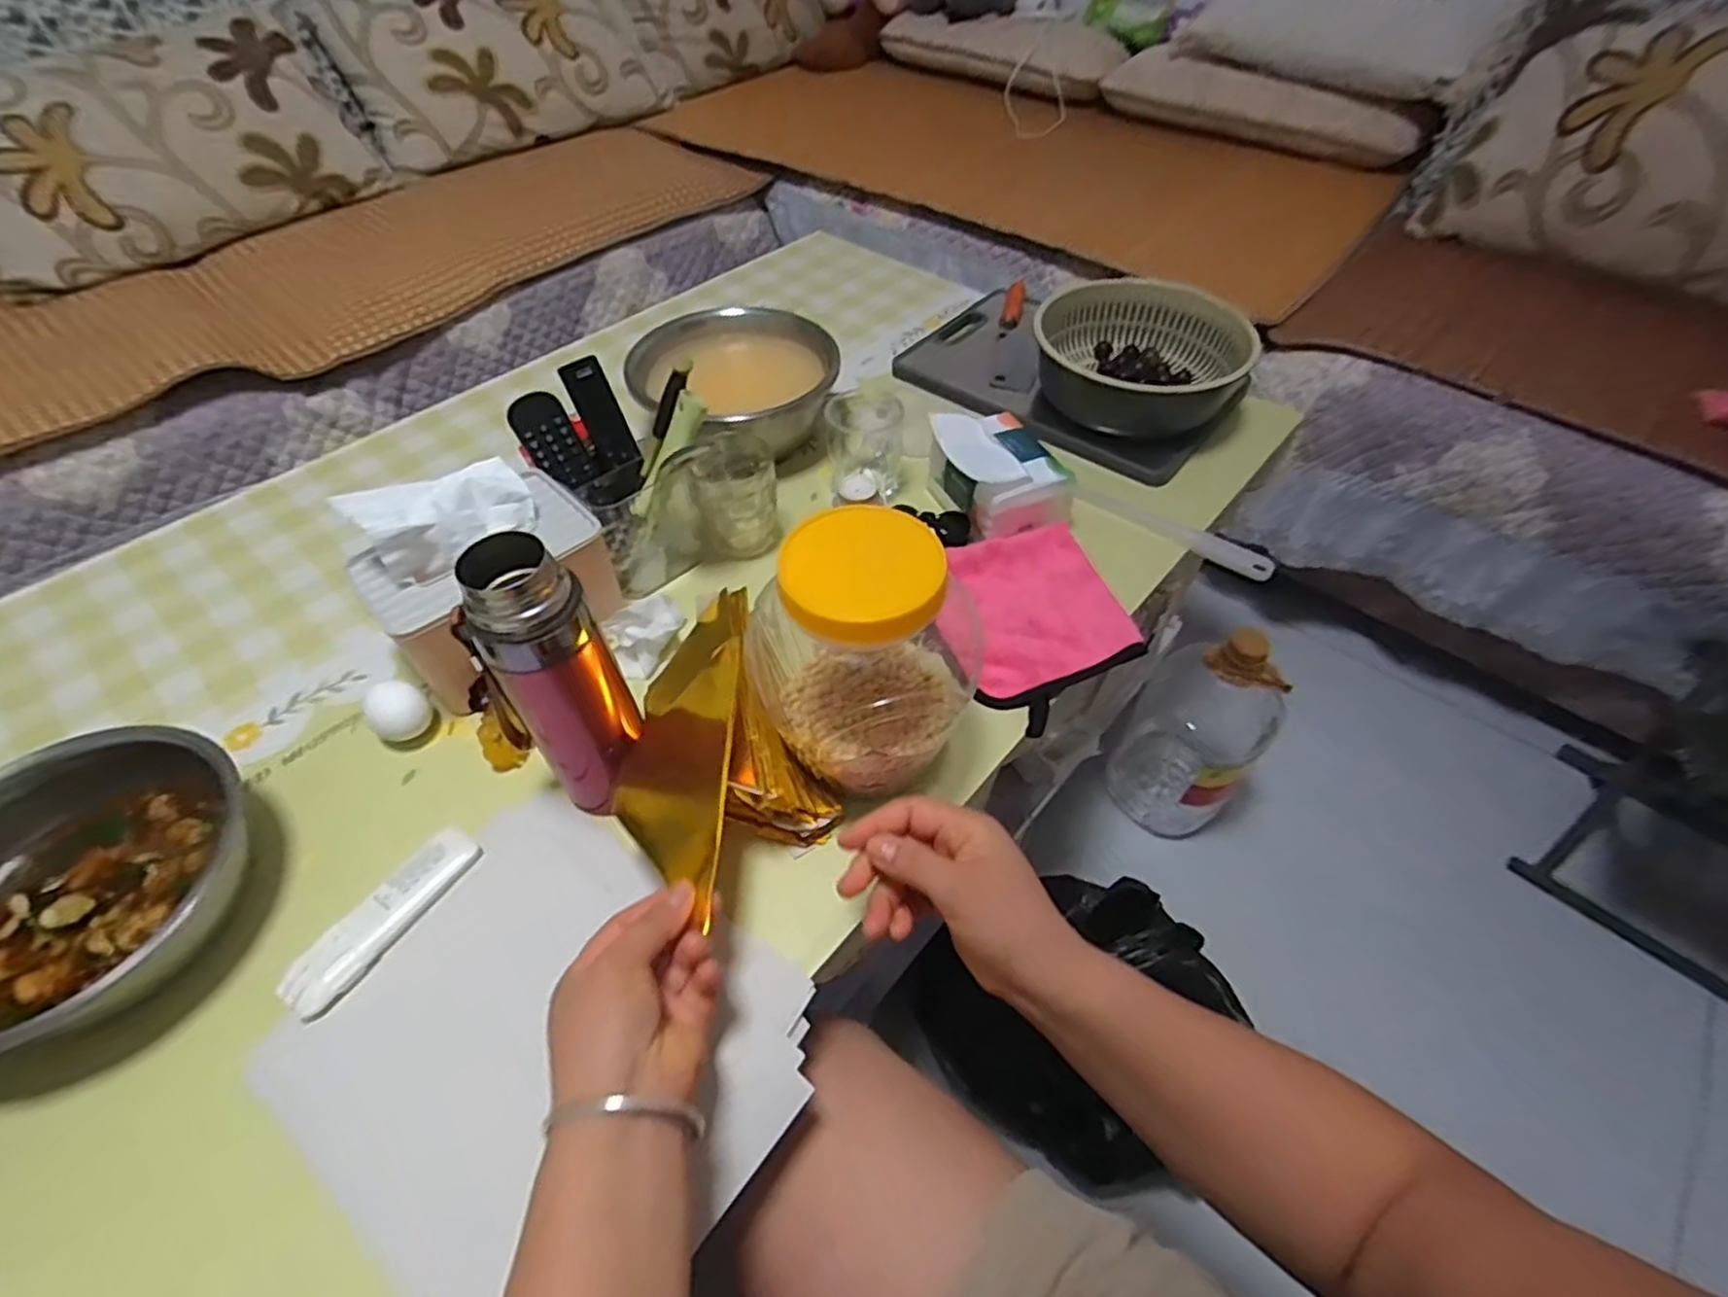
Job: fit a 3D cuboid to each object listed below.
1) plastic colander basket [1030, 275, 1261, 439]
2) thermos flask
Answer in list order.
[{"bbox_3d":[0.297,-0.318,0.816,0.217,0.090,0.218,11,51,9],"label":"plastic colander basket"},{"bbox_3d":[-0.187,0.027,0.455,0.064,0.205,0.055,9,51,7],"label":"thermos flask"}]

